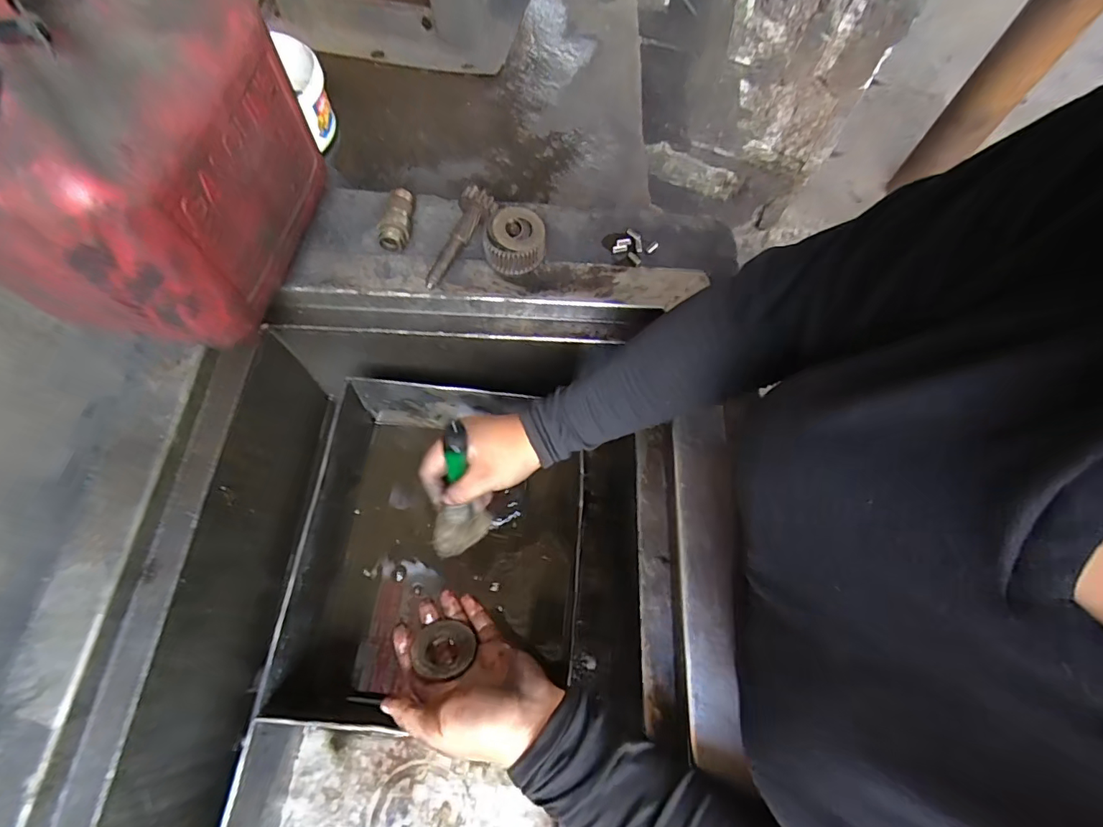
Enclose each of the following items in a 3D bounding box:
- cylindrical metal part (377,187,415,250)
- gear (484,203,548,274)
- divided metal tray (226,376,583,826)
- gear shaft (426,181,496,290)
[{"bbox_3d":[-0.159,-0.199,0.522,0.029,0.033,0.062,0,65,-1],"label":"cylindrical metal part"},{"bbox_3d":[-0.037,-0.178,0.515,0.061,0.039,0.061,1,65,-1],"label":"gear"},{"bbox_3d":[-0.124,0.304,0.482,0.273,0.126,0.669,4,65,1],"label":"divided metal tray"},{"bbox_3d":[-0.096,-0.176,0.516,0.037,0.031,0.112,27,86,10],"label":"gear shaft"}]

